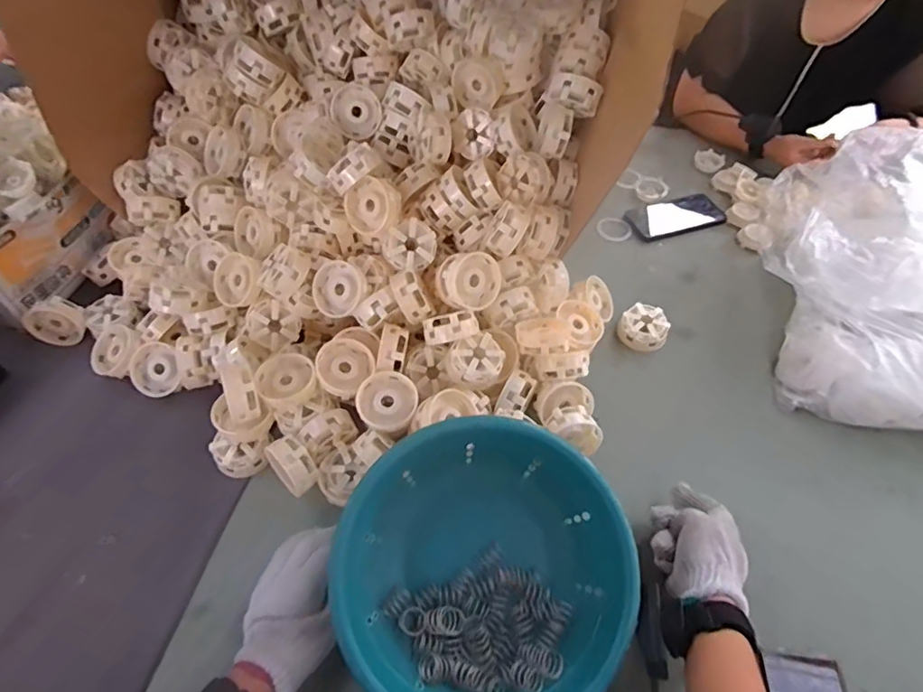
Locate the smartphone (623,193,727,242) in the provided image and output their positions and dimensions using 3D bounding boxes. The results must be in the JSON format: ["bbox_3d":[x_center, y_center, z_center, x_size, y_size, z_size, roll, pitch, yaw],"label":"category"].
[{"bbox_3d":[0.366,-0.220,0.909,0.169,0.011,0.074,-17,53,-13],"label":"smartphone"}]

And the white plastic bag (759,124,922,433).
[{"bbox_3d":[0.601,-0.095,0.710,0.348,0.166,0.419,17,53,13],"label":"white plastic bag"}]

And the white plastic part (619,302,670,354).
[{"bbox_3d":[0.252,-0.022,0.736,0.063,0.031,0.063,35,59,25],"label":"white plastic part"}]

